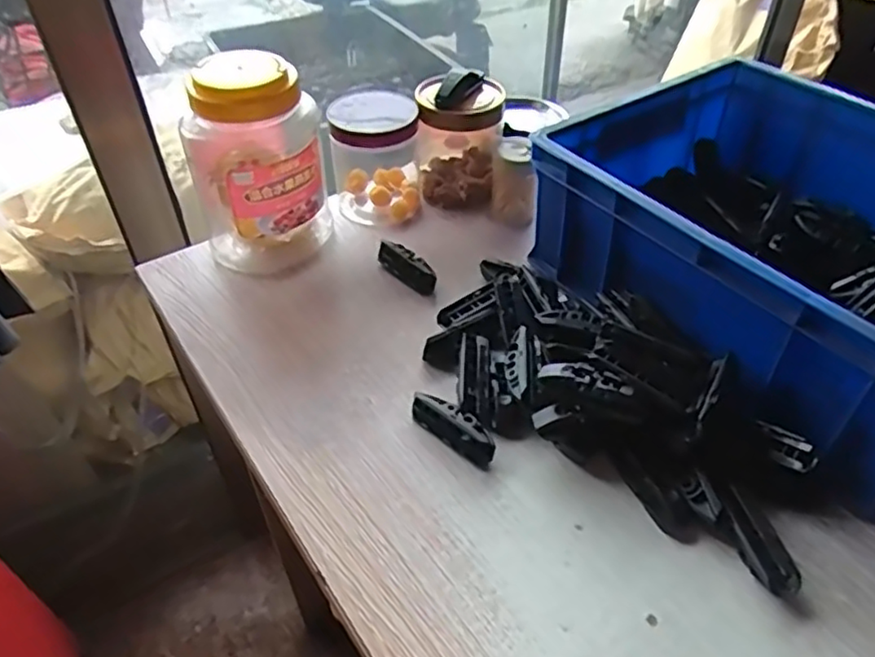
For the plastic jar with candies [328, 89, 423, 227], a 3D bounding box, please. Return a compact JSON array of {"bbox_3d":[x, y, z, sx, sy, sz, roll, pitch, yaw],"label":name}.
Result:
[{"bbox_3d":[-0.061,-0.170,0.649,0.085,0.104,0.100,-7,44,-6],"label":"plastic jar with candies"}]

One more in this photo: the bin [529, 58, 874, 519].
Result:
[{"bbox_3d":[0.278,-0.063,0.506,0.271,0.130,0.329,-25,49,-23],"label":"bin"}]

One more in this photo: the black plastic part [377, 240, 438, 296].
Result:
[{"bbox_3d":[-0.027,-0.056,0.587,0.021,0.025,0.074,-30,51,-27],"label":"black plastic part"}]

